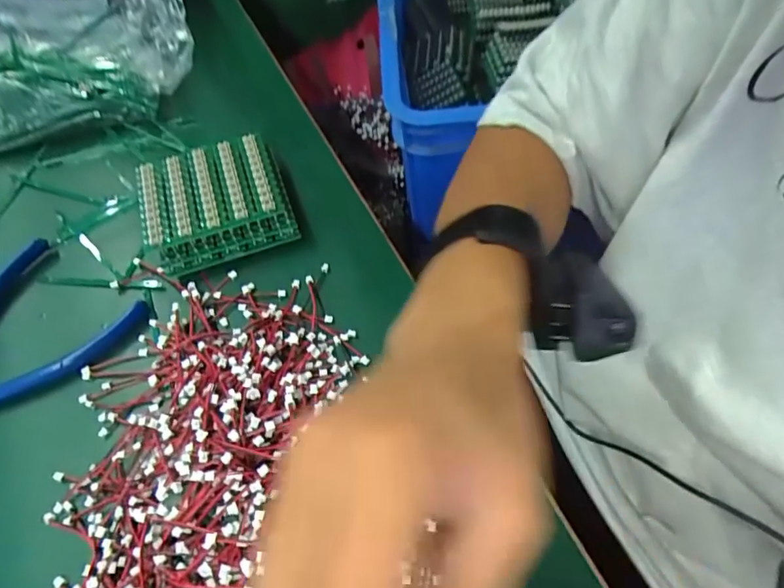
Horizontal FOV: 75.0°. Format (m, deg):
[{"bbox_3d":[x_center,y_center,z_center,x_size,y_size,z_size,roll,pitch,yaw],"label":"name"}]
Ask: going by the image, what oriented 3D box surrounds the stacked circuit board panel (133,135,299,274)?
[{"bbox_3d":[-0.118,-0.061,0.346,0.093,0.028,0.083,-18,59,-7],"label":"stacked circuit board panel"}]

